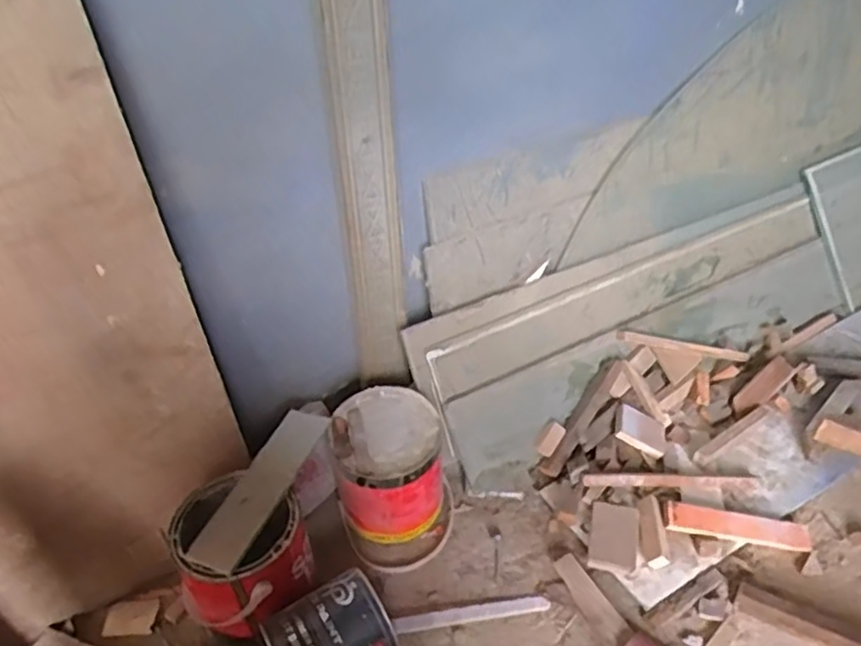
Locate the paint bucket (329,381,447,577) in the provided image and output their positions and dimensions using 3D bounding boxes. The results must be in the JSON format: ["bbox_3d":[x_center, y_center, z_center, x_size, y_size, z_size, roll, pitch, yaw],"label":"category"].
[{"bbox_3d":[-0.052,0.215,0.907,0.147,0.170,0.178,-3,37,2],"label":"paint bucket"}]

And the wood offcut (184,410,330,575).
[{"bbox_3d":[-0.204,0.194,0.800,0.065,0.016,0.226,14,46,22],"label":"wood offcut"}]

